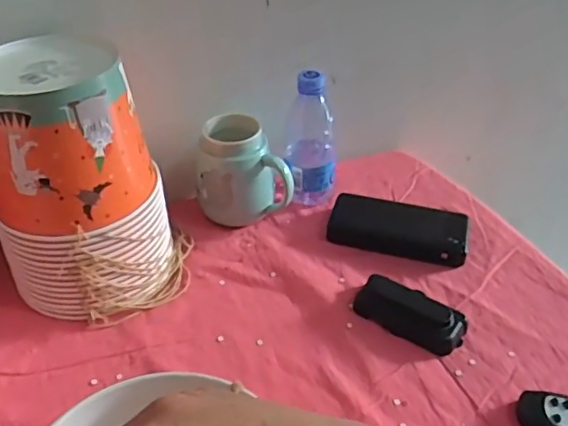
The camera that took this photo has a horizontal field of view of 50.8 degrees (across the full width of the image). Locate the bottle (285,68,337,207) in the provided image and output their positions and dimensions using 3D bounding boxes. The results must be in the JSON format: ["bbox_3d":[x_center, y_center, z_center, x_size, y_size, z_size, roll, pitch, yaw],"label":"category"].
[{"bbox_3d":[0.032,-0.087,0.708,0.063,0.154,0.055,2,39,2],"label":"bottle"}]

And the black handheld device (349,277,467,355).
[{"bbox_3d":[0.121,0.098,0.587,0.107,0.019,0.050,29,46,30],"label":"black handheld device"}]

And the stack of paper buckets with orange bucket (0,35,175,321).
[{"bbox_3d":[-0.192,-0.026,0.570,0.152,0.232,0.134,5,39,6],"label":"stack of paper buckets with orange bucket"}]

